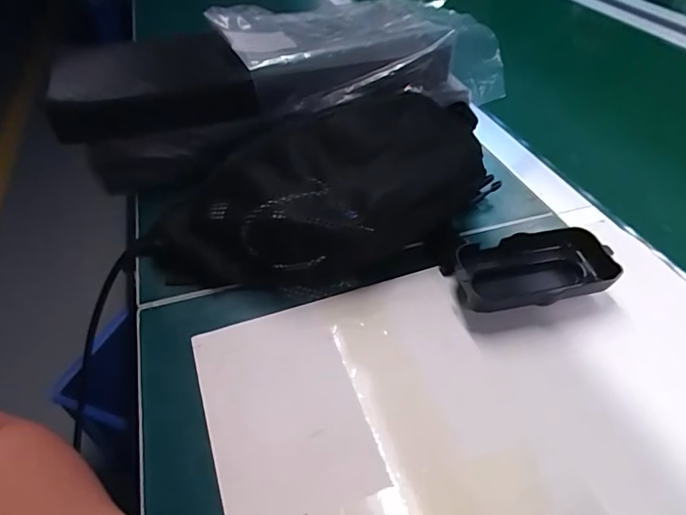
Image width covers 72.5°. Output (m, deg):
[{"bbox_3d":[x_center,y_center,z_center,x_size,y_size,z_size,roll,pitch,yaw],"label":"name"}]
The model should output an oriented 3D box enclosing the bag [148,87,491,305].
[{"bbox_3d":[0.005,-0.054,0.372,0.307,0.082,0.131,-17,44,-18],"label":"bag"}]

